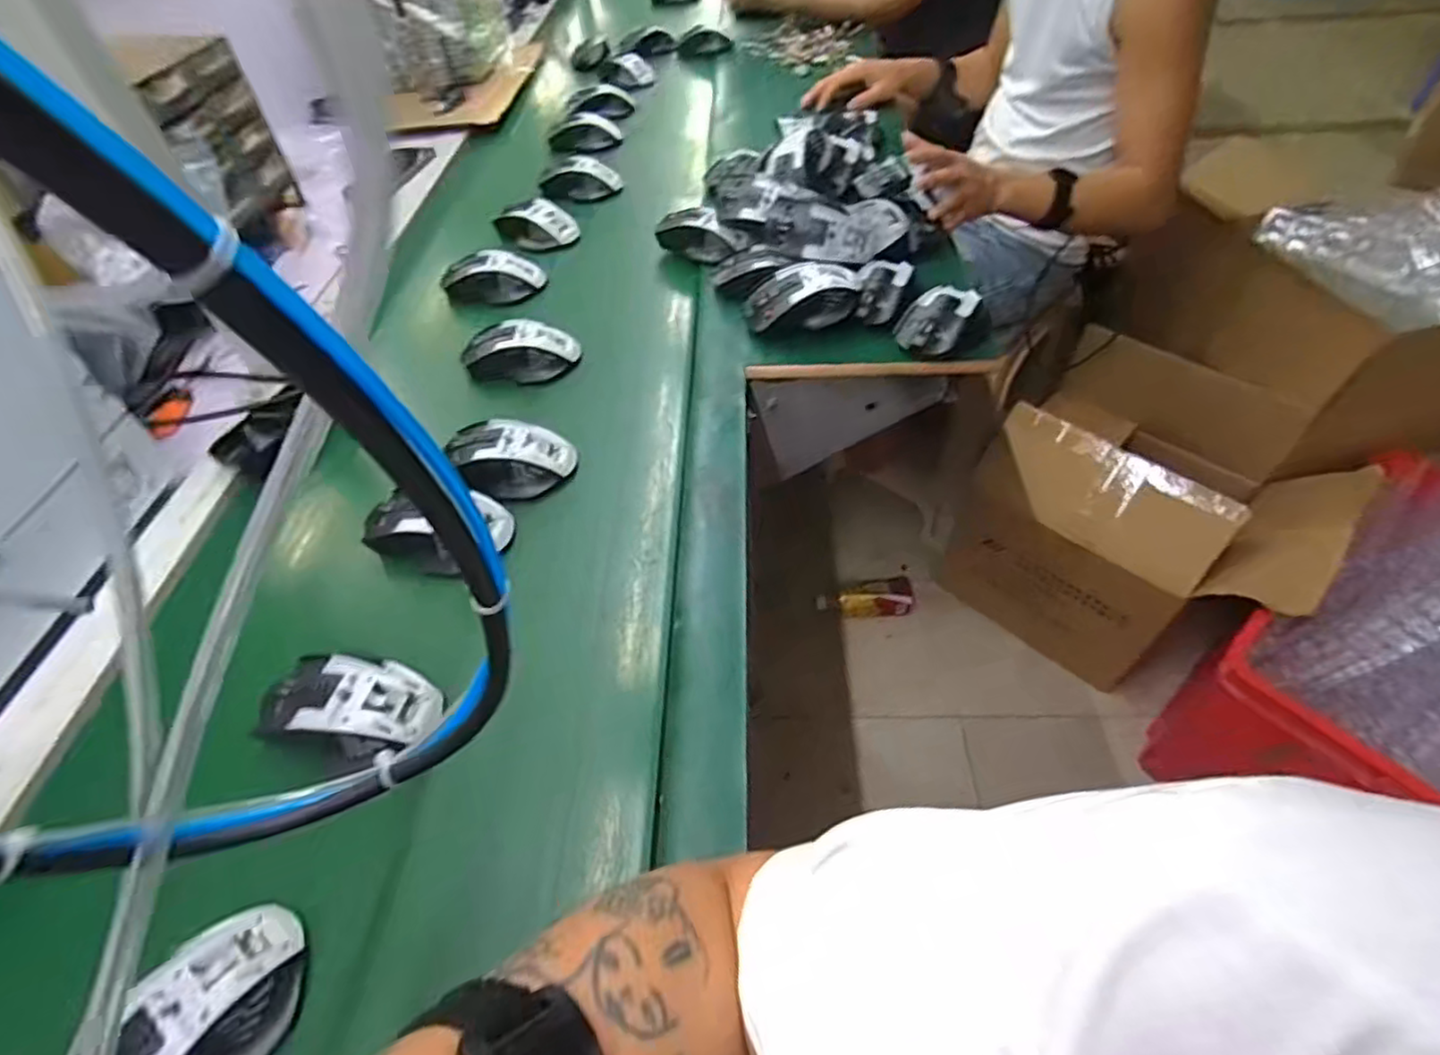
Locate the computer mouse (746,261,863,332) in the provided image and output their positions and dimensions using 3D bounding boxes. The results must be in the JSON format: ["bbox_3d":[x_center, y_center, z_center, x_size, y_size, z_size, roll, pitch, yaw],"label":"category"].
[{"bbox_3d":[0.084,-0.231,0.674,0.114,0.042,0.062,-14,52,-9],"label":"computer mouse"}]

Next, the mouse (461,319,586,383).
[{"bbox_3d":[-0.201,-0.177,0.683,0.113,0.038,0.062,0,51,3],"label":"mouse"}]

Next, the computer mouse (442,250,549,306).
[{"bbox_3d":[-0.262,-0.288,0.783,0.115,0.042,0.052,-17,52,-11],"label":"computer mouse"}]

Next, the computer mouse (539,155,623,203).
[{"bbox_3d":[-0.195,-0.482,0.941,0.106,0.046,0.058,13,53,13],"label":"computer mouse"}]

